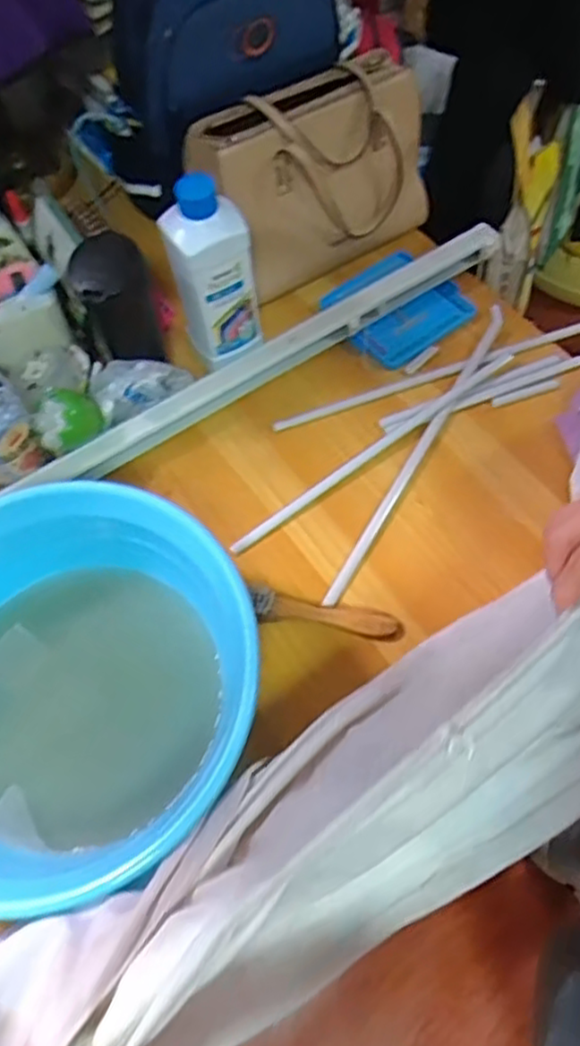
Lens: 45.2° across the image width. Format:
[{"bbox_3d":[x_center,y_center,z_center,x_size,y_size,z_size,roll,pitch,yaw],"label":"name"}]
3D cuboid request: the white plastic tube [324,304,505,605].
[{"bbox_3d":[0.154,-0.093,0.804,0.019,0.021,0.444,27,67,17],"label":"white plastic tube"}]

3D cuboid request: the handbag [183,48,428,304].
[{"bbox_3d":[0.037,-0.433,0.888,0.302,0.204,0.107,-25,63,-9],"label":"handbag"}]

